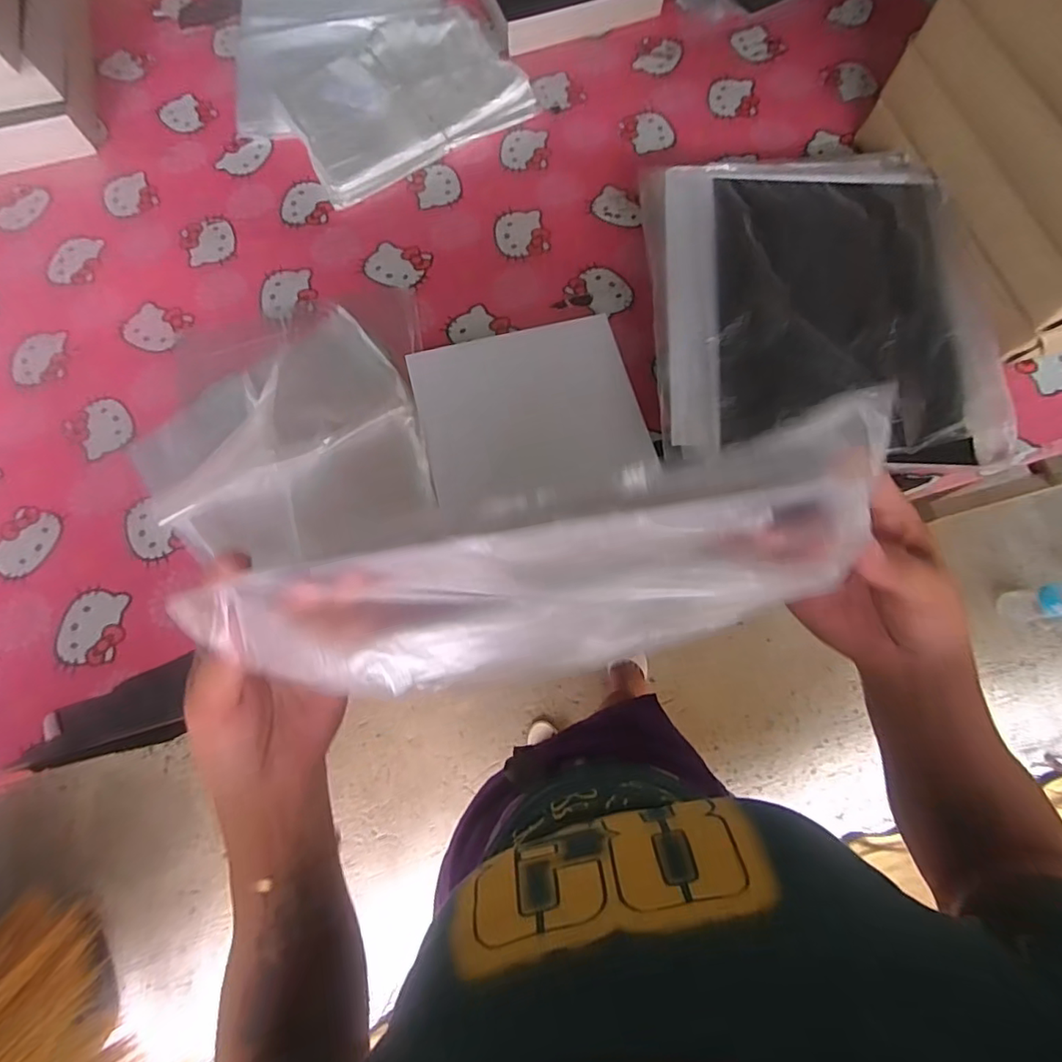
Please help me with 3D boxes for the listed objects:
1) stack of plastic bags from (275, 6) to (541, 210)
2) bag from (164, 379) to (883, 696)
[{"bbox_3d":[-0.188,-0.634,0.820,0.325,0.038,0.236,-31,73,-8],"label":"stack of plastic bags"},{"bbox_3d":[0.012,0.018,0.235,0.257,0.093,0.040,-14,29,-2],"label":"bag"}]

